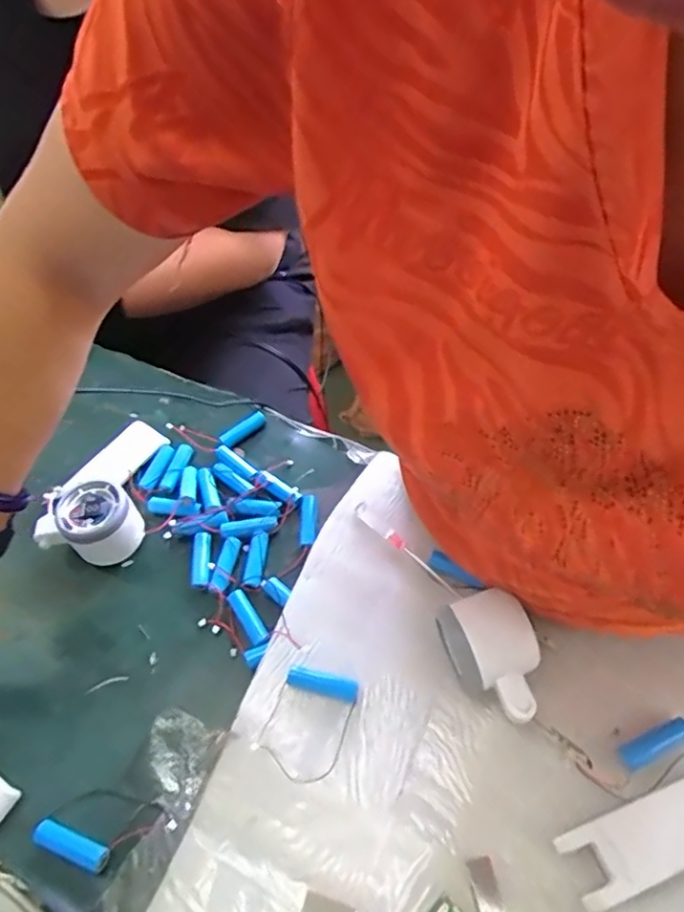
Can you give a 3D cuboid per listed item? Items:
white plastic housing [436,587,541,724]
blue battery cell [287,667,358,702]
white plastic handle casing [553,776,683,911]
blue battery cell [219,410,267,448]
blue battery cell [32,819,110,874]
[{"bbox_3d":[0.102,0.137,0.400,0.051,0.051,0.082,-16,52,-7],"label":"white plastic housing"},{"bbox_3d":[-0.014,0.159,0.414,0.050,0.014,0.014,8,54,12],"label":"blue battery cell"},{"bbox_3d":[0.181,0.224,0.348,0.101,0.011,0.039,-20,53,-10],"label":"white plastic handle casing"},{"bbox_3d":[-0.097,-0.026,0.584,0.012,0.018,0.050,35,63,28],"label":"blue battery cell"},{"bbox_3d":[-0.173,0.247,0.376,0.050,0.014,0.014,14,55,16],"label":"blue battery cell"}]

